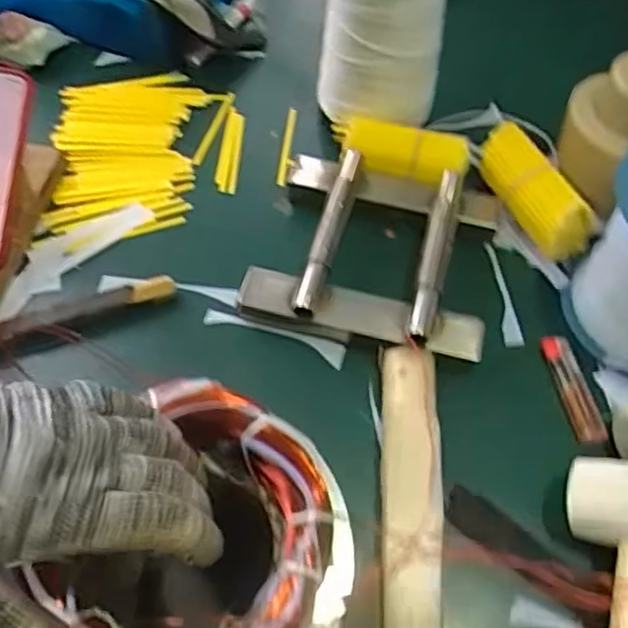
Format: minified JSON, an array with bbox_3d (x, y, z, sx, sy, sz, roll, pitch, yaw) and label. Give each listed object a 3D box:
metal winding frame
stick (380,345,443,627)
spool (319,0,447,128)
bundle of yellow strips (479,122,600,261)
[{"bbox_3d":[0.054,-0.058,0.583,0.198,0.043,0.182,12,56,8],"label":"metal winding frame"},{"bbox_3d":[0.064,0.174,0.438,0.041,0.030,0.333,3,55,1],"label":"stick"},{"bbox_3d":[0.065,-0.262,0.644,0.107,0.168,0.087,4,55,2],"label":"spool"},{"bbox_3d":[0.209,-0.116,0.619,0.054,0.059,0.124,-21,58,-14],"label":"bundle of yellow strips"}]

